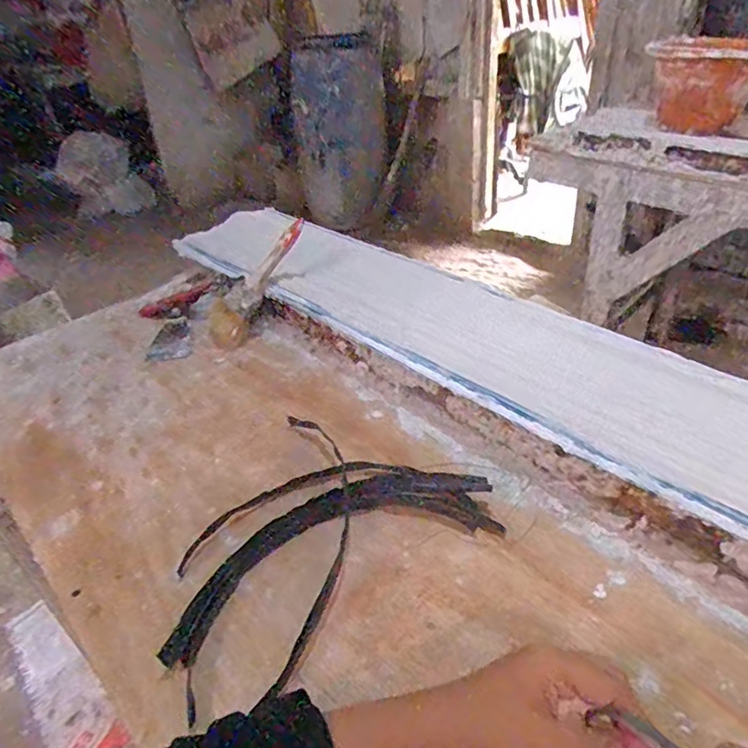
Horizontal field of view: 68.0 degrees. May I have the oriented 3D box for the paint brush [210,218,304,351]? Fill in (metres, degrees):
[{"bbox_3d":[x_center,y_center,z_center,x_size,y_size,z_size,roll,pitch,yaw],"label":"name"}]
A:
[{"bbox_3d":[-0.164,-0.126,0.772,0.057,0.031,0.200,28,82,35],"label":"paint brush"}]

